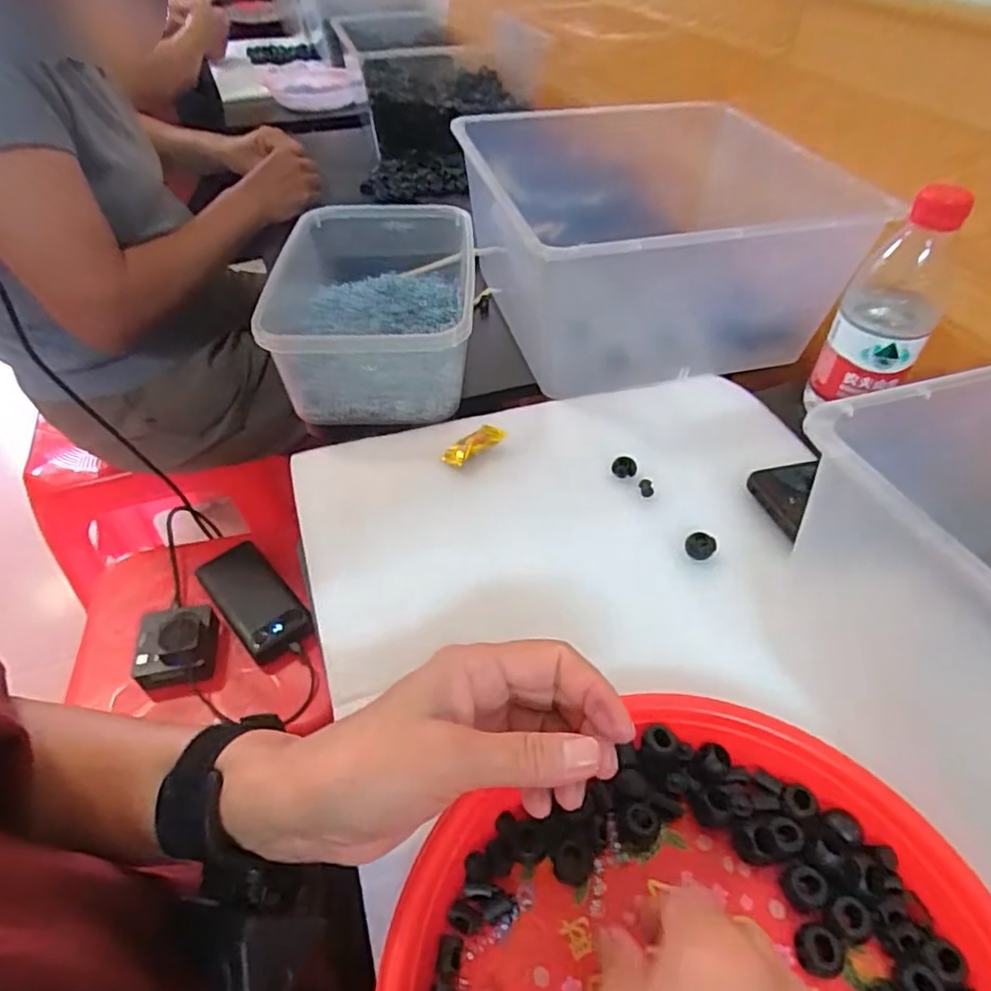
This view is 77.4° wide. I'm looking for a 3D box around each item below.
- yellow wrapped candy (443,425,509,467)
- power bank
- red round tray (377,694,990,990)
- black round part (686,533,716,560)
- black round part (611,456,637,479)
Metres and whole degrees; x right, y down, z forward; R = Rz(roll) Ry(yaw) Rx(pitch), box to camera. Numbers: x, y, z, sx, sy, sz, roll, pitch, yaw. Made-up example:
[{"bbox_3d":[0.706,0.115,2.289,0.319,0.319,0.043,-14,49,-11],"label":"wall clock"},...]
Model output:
[{"bbox_3d":[-0.017,-0.039,0.473,0.050,0.010,0.018,-29,50,-11],"label":"yellow wrapped candy"},{"bbox_3d":[-0.278,0.121,0.712,0.071,0.027,0.165,-34,54,-27],"label":"power bank"},{"bbox_3d":[0.083,0.199,0.226,0.243,0.028,0.224,0,44,0],"label":"red round tray"},{"bbox_3d":[0.134,0.033,0.404,0.018,0.011,0.016,21,50,20],"label":"black round part"},{"bbox_3d":[0.095,-0.020,0.457,0.018,0.014,0.010,14,45,13],"label":"black round part"}]

